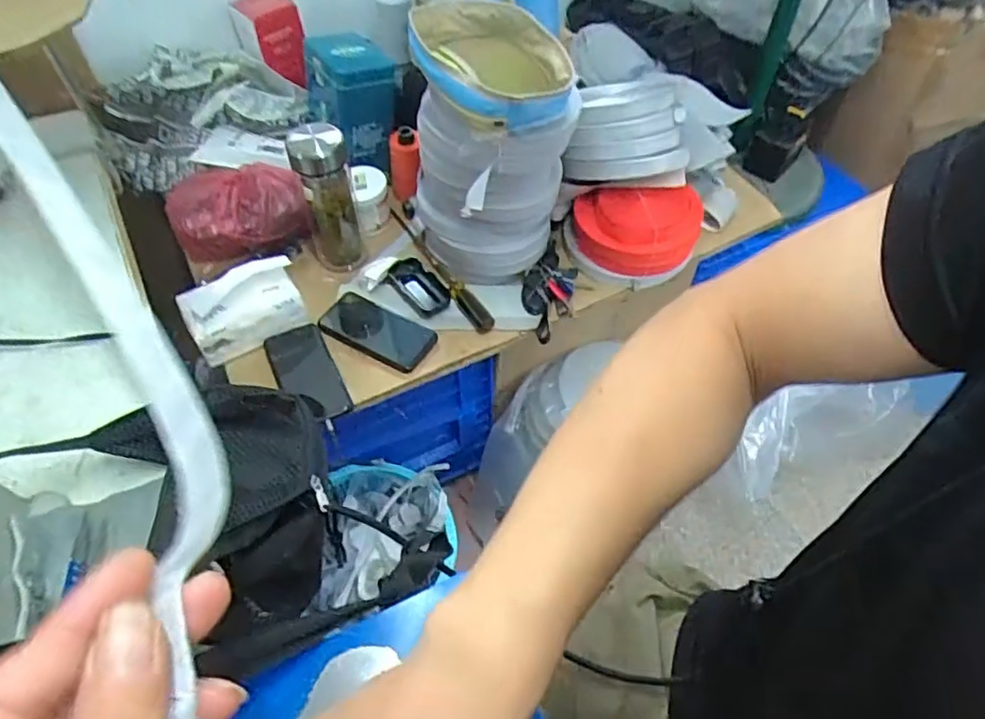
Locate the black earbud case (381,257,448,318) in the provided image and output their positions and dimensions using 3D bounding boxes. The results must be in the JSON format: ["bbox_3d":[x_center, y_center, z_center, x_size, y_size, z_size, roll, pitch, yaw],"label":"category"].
[{"bbox_3d":[-0.106,-0.107,0.915,0.065,0.024,0.103,-36,62,-24],"label":"black earbud case"}]

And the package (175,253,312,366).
[{"bbox_3d":[-0.339,-0.071,0.852,0.148,0.085,0.081,-25,58,-18],"label":"package"}]

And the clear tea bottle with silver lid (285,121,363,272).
[{"bbox_3d":[-0.238,-0.232,0.904,0.076,0.213,0.067,-14,55,-11],"label":"clear tea bottle with silver lid"}]

